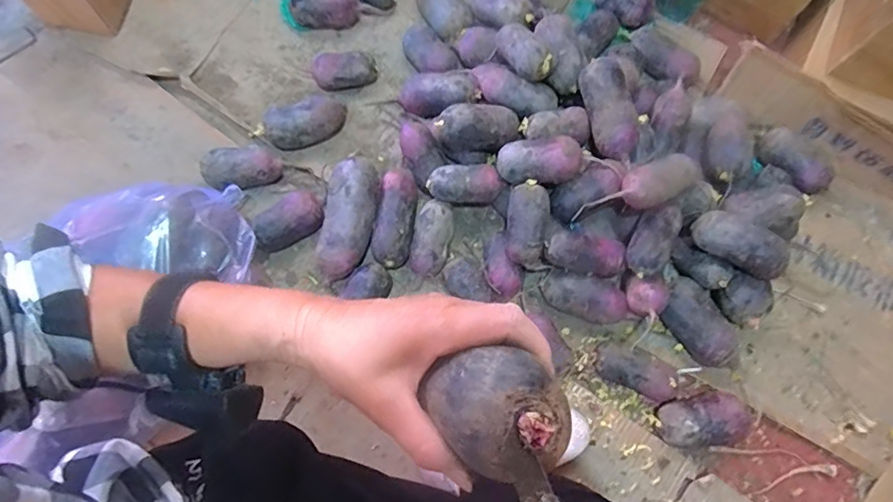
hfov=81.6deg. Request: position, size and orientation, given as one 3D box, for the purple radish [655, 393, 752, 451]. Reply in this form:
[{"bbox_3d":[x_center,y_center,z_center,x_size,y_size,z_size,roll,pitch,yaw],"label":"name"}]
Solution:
[{"bbox_3d":[0.370,0.246,0.754,0.120,0.062,0.080,-1,75,-1],"label":"purple radish"}]

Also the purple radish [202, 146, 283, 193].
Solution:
[{"bbox_3d":[-0.325,-0.131,0.831,0.119,0.060,0.064,-17,76,-5],"label":"purple radish"}]

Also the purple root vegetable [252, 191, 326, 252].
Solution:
[{"bbox_3d":[-0.248,-0.050,0.820,0.108,0.057,0.062,-30,77,-8],"label":"purple root vegetable"}]

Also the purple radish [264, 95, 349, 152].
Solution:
[{"bbox_3d":[-0.232,-0.213,0.863,0.129,0.067,0.061,-18,76,-5],"label":"purple radish"}]

